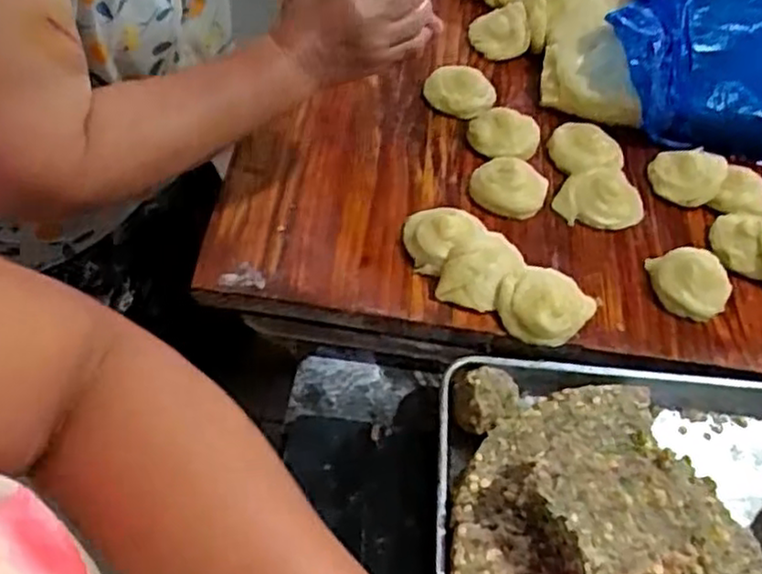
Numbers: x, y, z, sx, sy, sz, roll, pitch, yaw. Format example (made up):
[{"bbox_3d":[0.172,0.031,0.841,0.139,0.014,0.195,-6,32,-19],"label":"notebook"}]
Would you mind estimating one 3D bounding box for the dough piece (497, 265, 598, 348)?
[{"bbox_3d":[0.157,0.018,0.698,0.078,0.030,0.075,2,57,-2],"label":"dough piece"}]

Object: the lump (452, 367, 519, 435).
[{"bbox_3d":[0.091,0.098,0.644,0.064,0.029,0.054,-38,67,-24],"label":"lump"}]

